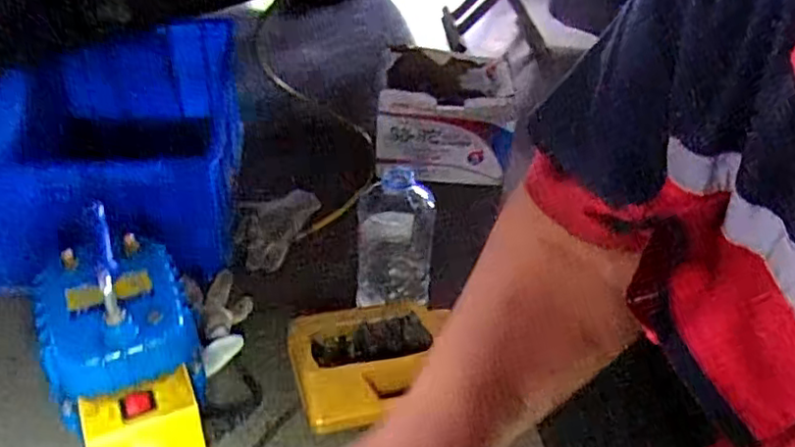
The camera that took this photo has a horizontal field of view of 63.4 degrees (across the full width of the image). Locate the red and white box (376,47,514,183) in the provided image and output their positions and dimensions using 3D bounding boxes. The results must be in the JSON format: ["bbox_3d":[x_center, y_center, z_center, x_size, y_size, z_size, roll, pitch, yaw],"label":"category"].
[{"bbox_3d":[0.083,-0.213,1.258,0.256,0.192,0.197,-1,40,-8],"label":"red and white box"}]

